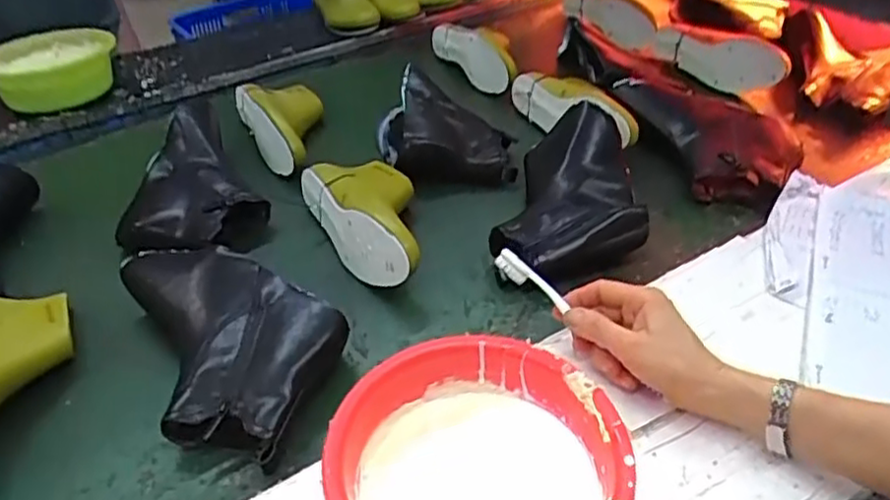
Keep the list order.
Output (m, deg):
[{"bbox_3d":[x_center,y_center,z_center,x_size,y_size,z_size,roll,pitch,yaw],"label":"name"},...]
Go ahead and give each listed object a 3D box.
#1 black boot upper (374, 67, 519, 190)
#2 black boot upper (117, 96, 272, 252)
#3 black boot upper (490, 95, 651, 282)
[{"bbox_3d":[-0.006,-0.168,0.911,0.154,0.080,0.212,-13,40,-12],"label":"black boot upper"},{"bbox_3d":[-0.313,-0.074,0.821,0.159,0.074,0.251,-22,42,-22],"label":"black boot upper"},{"bbox_3d":[0.150,-0.062,0.764,0.151,0.074,0.232,10,40,16],"label":"black boot upper"}]

